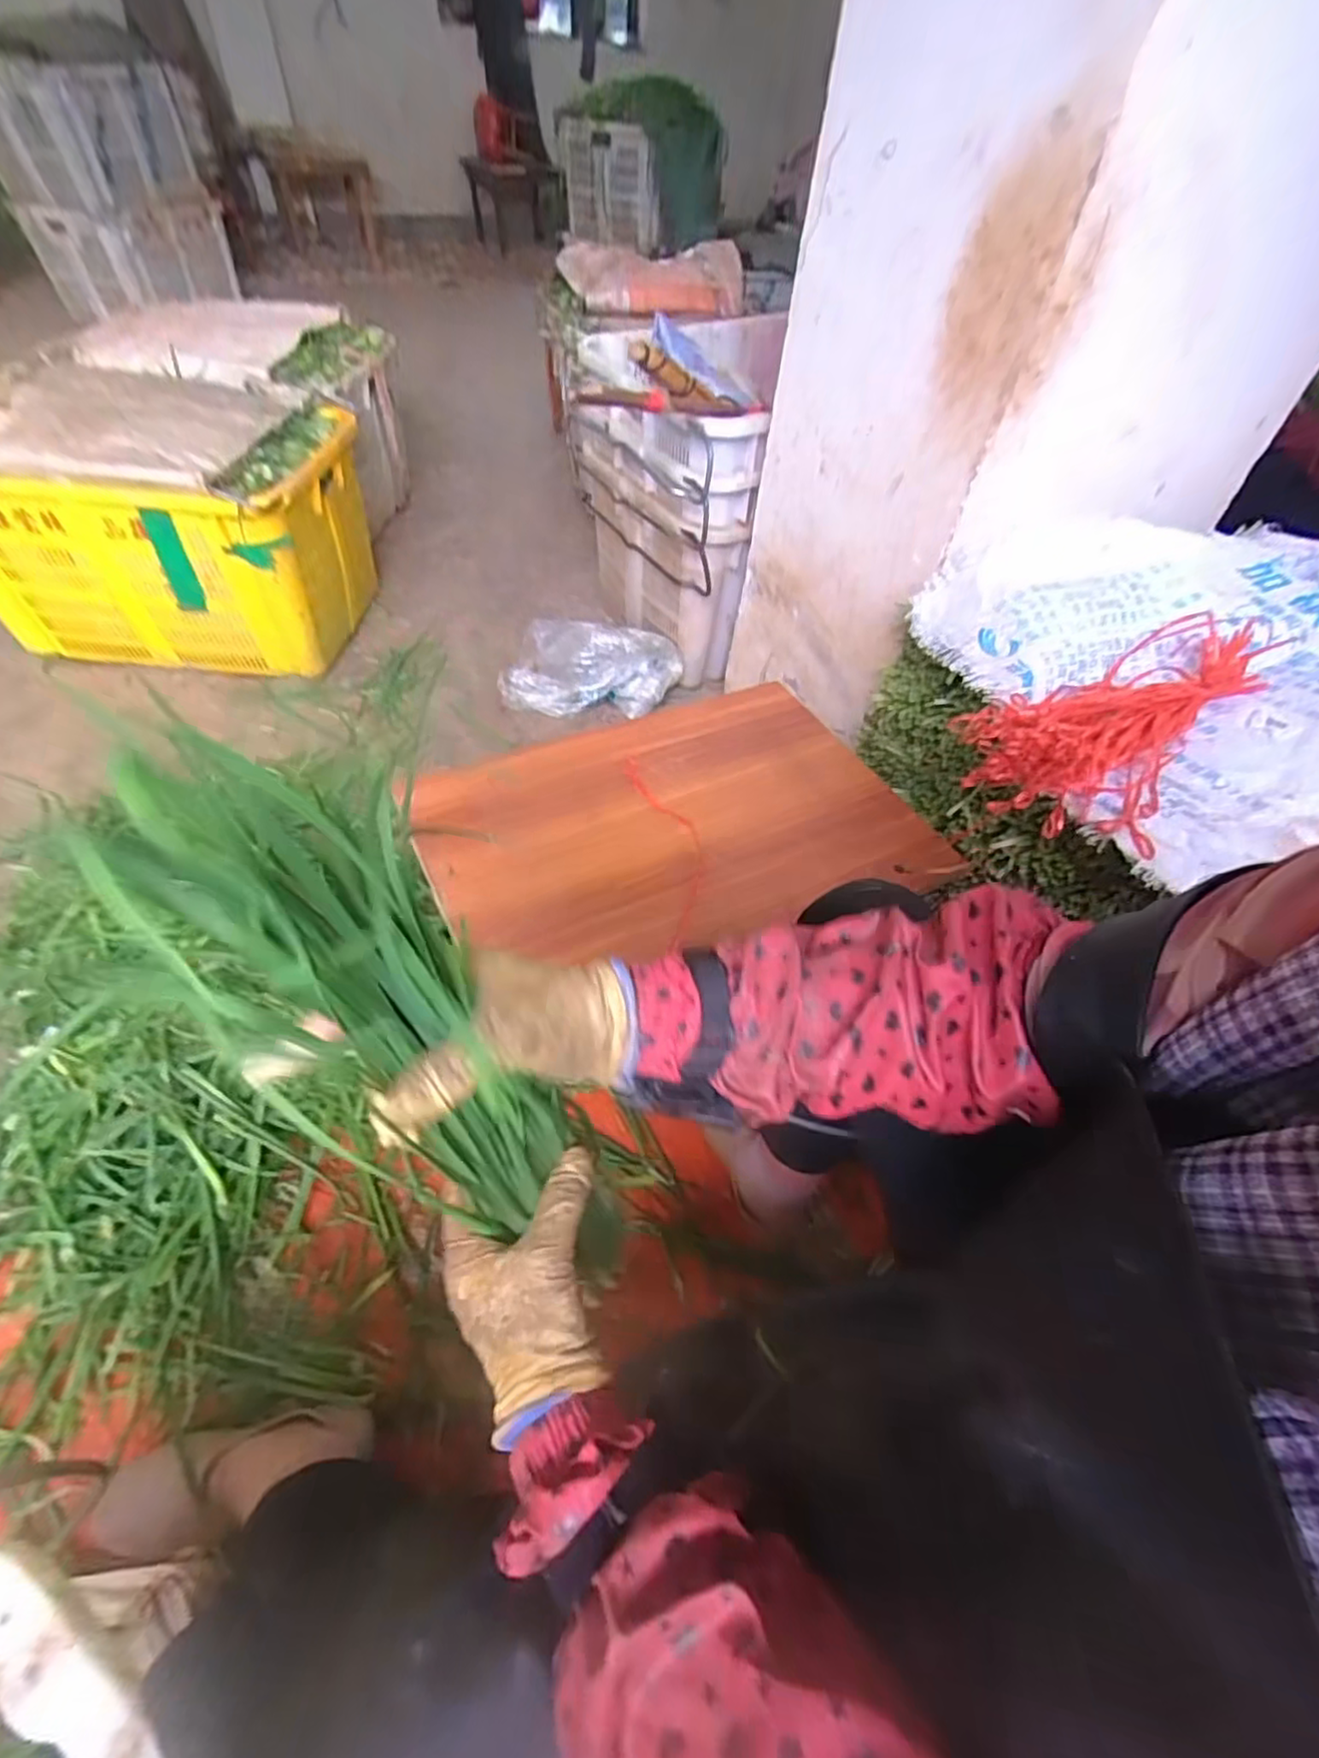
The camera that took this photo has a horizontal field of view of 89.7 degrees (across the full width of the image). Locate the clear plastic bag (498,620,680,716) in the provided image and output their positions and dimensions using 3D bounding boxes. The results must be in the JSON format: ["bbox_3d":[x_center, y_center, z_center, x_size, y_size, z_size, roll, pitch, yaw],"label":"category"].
[{"bbox_3d":[-0.135,-0.425,1.306,0.338,0.142,0.144,9,51,2],"label":"clear plastic bag"}]

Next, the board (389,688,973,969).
[{"bbox_3d":[0.020,-0.077,0.757,0.537,0.016,0.358,-17,54,-23],"label":"board"}]

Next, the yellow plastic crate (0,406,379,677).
[{"bbox_3d":[-0.963,-0.714,1.364,0.661,0.335,0.459,6,51,0],"label":"yellow plastic crate"}]

